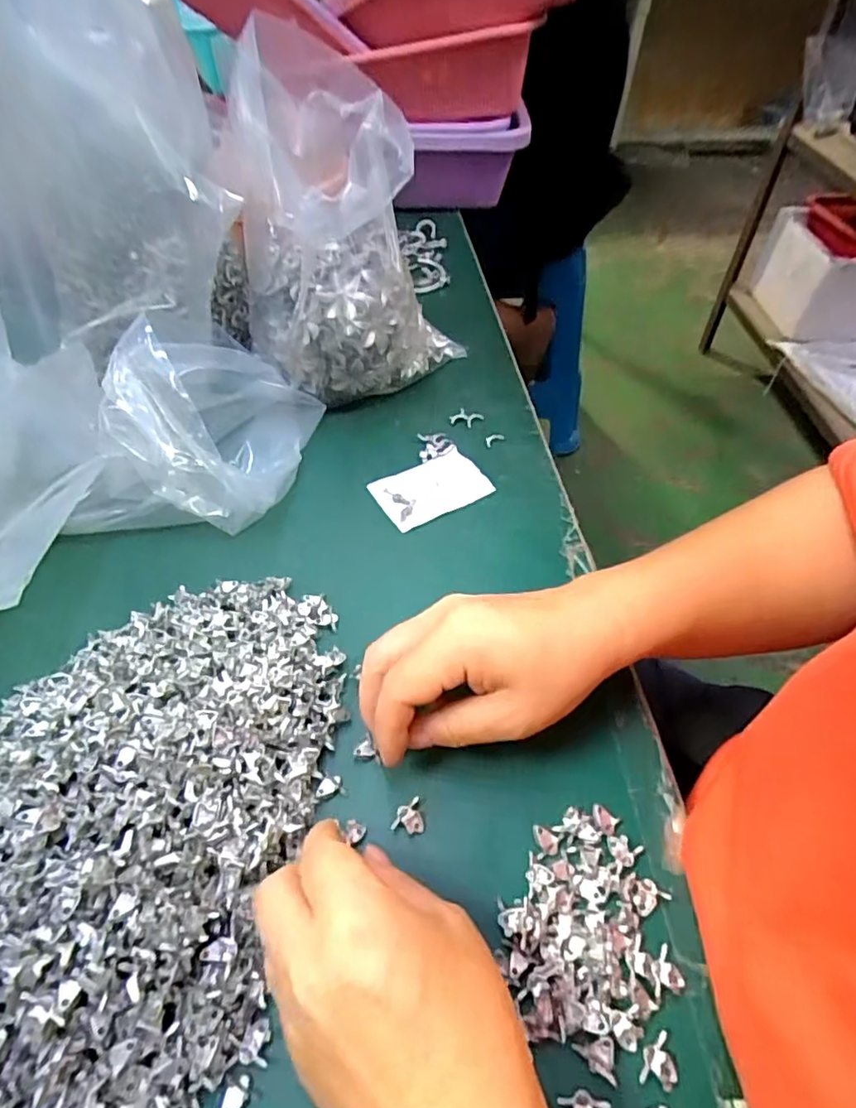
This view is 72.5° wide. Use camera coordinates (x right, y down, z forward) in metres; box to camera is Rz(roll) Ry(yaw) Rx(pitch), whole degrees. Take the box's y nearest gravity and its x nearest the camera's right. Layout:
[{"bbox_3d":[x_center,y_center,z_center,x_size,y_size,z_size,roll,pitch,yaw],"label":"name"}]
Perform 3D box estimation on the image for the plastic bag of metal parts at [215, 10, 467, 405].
[{"bbox_3d":[-0.062,-0.239,0.452,0.169,0.194,0.178,-3,52,-1],"label":"plastic bag of metal parts"}]

